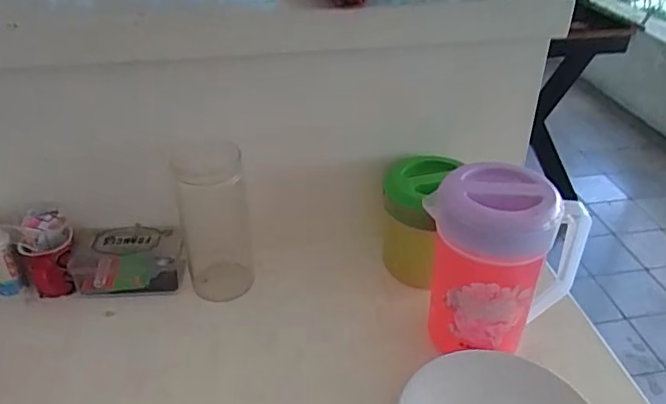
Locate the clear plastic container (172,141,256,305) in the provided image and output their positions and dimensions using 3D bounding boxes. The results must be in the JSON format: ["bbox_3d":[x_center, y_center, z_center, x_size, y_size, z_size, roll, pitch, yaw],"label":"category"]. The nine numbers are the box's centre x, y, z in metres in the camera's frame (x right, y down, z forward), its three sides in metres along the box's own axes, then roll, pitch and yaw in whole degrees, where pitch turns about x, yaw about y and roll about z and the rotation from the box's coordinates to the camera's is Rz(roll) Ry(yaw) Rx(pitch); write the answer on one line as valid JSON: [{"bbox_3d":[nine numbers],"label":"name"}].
[{"bbox_3d":[-0.162,0.028,0.771,0.087,0.214,0.098,-10,36,-13],"label":"clear plastic container"}]

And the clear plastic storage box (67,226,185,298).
[{"bbox_3d":[-0.289,0.086,0.801,0.149,0.085,0.058,-1,33,-1],"label":"clear plastic storage box"}]

